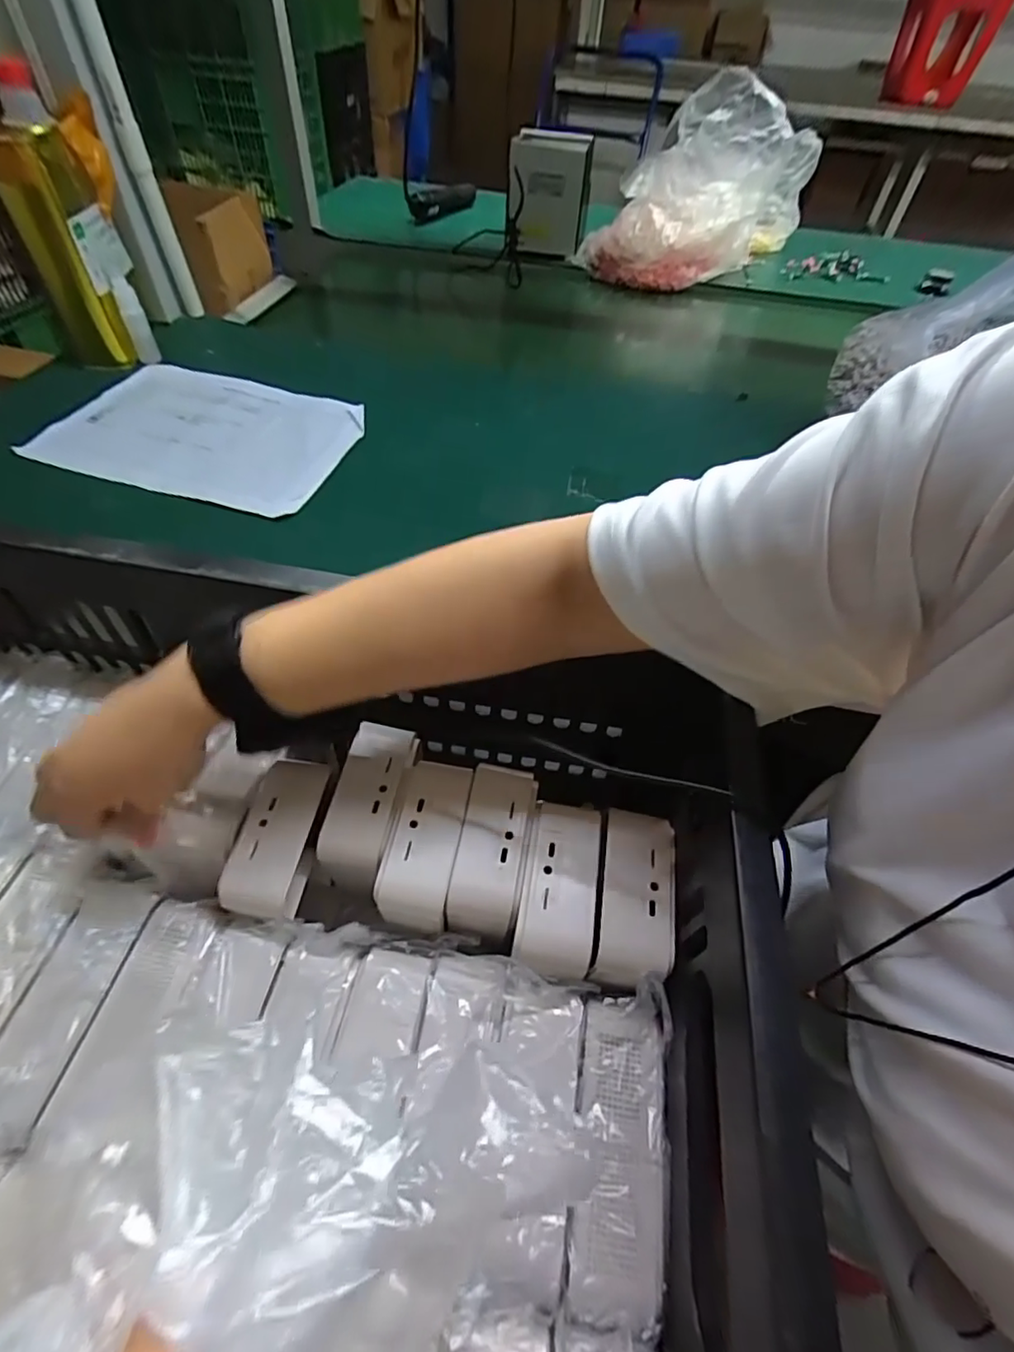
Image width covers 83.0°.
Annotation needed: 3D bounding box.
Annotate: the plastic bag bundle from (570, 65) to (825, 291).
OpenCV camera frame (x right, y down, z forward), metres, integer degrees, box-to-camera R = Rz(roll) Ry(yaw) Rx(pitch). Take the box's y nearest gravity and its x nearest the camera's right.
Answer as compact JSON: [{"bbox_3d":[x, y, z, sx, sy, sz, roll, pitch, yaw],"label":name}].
[{"bbox_3d":[0.342,-0.847,0.968,0.252,0.248,0.367,29,54,19],"label":"plastic bag bundle"}]

